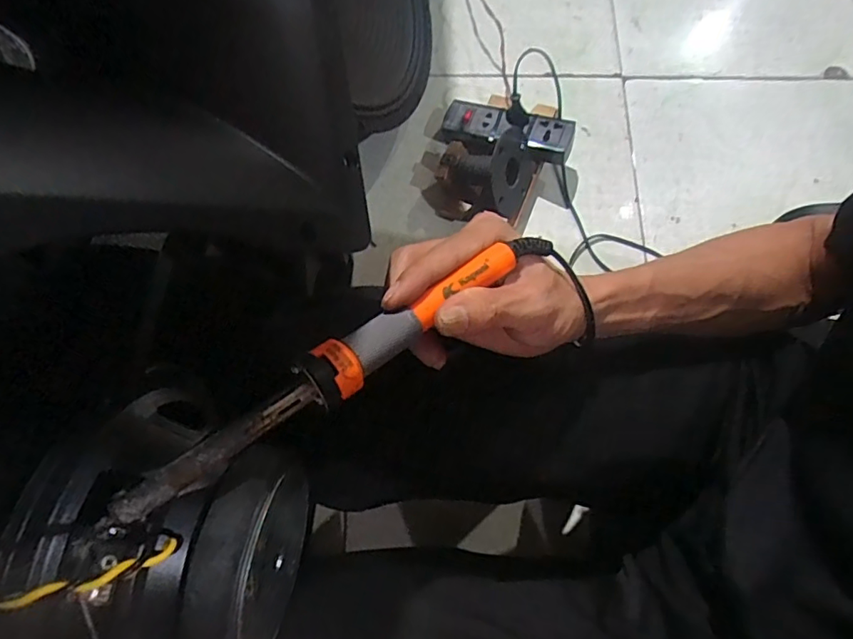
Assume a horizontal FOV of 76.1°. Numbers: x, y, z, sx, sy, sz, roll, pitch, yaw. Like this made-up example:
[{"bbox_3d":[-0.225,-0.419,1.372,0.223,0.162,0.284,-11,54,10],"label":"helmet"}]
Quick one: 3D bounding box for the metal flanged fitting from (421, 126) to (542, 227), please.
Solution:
[{"bbox_3d":[0.075,-0.191,0.725,0.140,0.099,0.092,9,74,1],"label":"metal flanged fitting"}]

